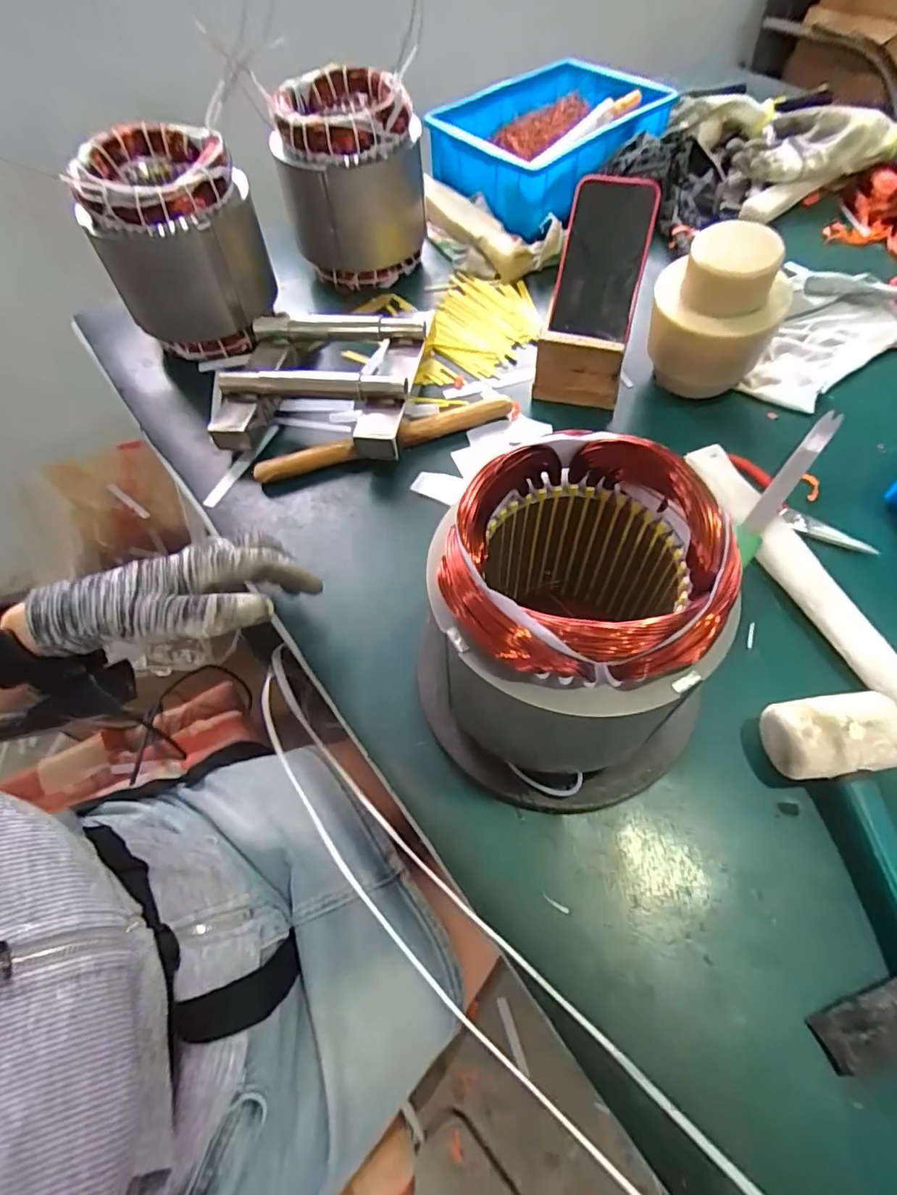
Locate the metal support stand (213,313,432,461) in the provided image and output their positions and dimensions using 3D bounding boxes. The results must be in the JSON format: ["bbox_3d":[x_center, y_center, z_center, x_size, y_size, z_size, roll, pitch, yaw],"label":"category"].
[{"bbox_3d":[-0.123,-0.202,0.531,0.188,0.056,0.160,6,59,6],"label":"metal support stand"}]

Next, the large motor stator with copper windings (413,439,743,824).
[{"bbox_3d":[0.066,0.032,0.321,0.148,0.176,0.153,-1,59,2],"label":"large motor stator with copper windings"}]

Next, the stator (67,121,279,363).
[{"bbox_3d":[-0.262,-0.353,0.566,0.141,0.168,0.128,-7,59,-2],"label":"stator"}]

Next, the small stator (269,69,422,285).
[{"bbox_3d":[-0.103,-0.460,0.625,0.139,0.171,0.135,8,60,7],"label":"small stator"}]

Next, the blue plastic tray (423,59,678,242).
[{"bbox_3d":[0.133,-0.602,0.740,0.223,0.095,0.292,35,66,21],"label":"blue plastic tray"}]

